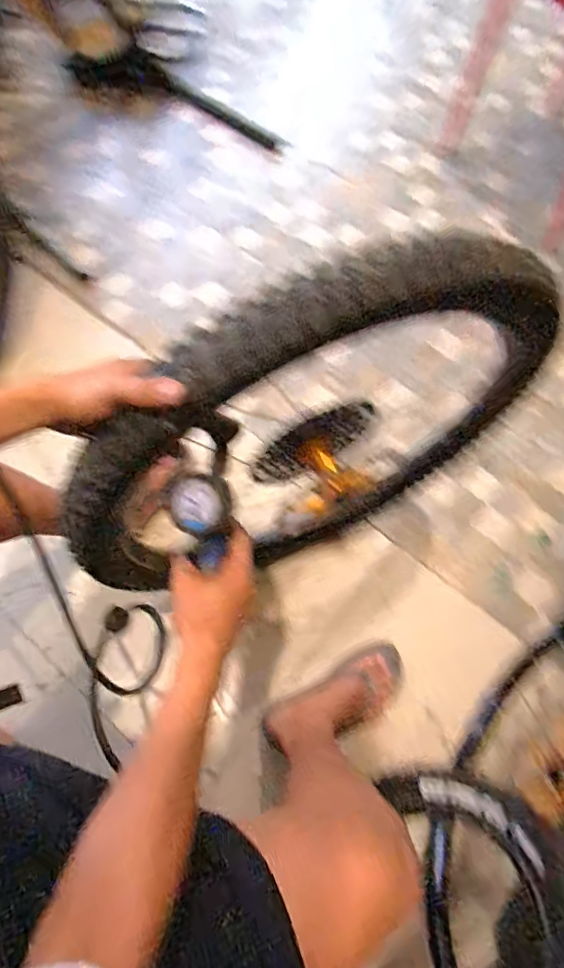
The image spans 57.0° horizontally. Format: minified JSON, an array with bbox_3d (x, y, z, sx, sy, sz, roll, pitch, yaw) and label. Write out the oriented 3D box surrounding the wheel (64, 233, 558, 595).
[{"bbox_3d":[0.080,-0.015,0.746,0.596,0.703,0.106,-28,69,-6],"label":"wheel"}]

